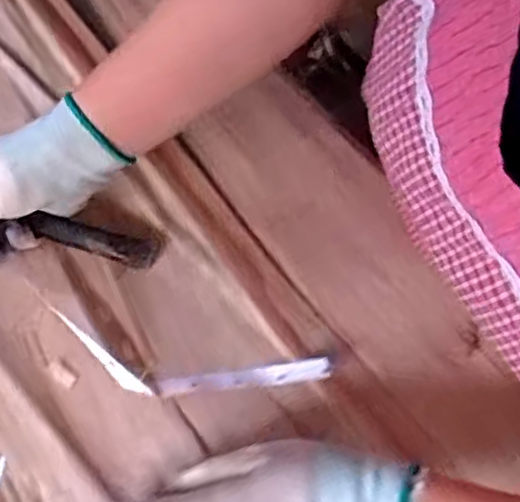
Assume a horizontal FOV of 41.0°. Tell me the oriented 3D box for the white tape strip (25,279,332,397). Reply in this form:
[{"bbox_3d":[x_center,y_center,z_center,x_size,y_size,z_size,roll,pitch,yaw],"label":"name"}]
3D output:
[{"bbox_3d":[-0.061,0.079,0.499,0.214,0.028,0.057,14,70,4],"label":"white tape strip"}]

